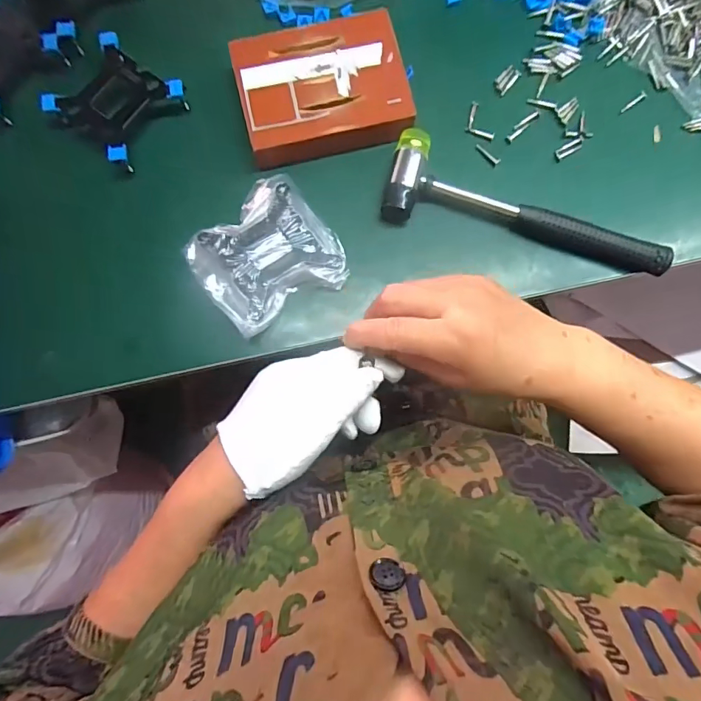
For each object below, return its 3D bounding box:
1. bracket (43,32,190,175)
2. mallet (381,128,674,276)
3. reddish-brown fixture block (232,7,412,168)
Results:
[{"bbox_3d":[-0.198,-0.211,0.382,0.084,0.023,0.085,37,85,3],"label":"bracket"},{"bbox_3d":[0.149,-0.124,0.374,0.236,0.028,0.076,11,84,1],"label":"mallet"},{"bbox_3d":[-0.023,-0.219,0.381,0.135,0.028,0.113,-14,84,-2],"label":"reddish-brown fixture block"}]

